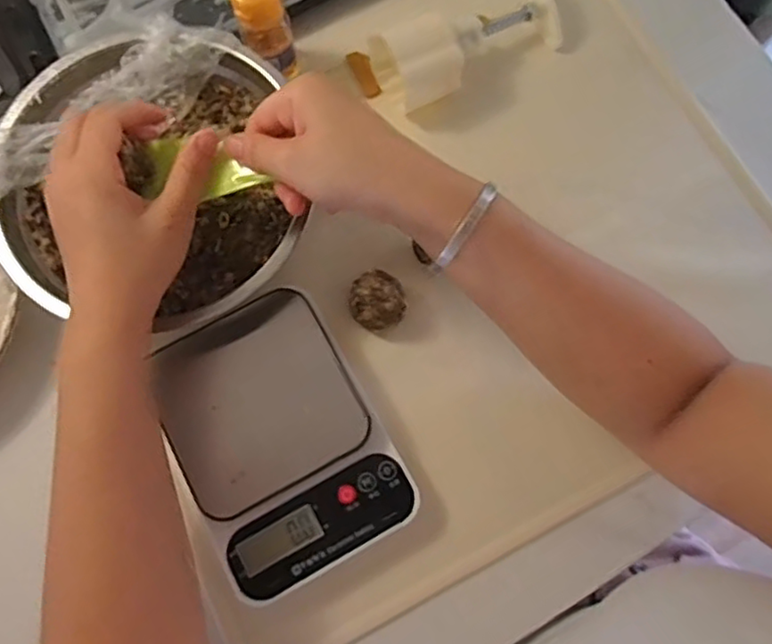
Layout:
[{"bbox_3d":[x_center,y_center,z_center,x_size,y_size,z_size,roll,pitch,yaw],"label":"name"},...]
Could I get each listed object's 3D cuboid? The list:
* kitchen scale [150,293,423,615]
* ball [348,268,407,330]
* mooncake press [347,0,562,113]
[{"bbox_3d":[-0.073,0.080,0.428,0.130,0.039,0.178,-29,78,-6],"label":"kitchen scale"},{"bbox_3d":[-0.006,-0.015,0.451,0.039,0.031,0.041,0,77,1],"label":"ball"},{"bbox_3d":[0.059,-0.220,0.493,0.164,0.058,0.077,-22,77,-5],"label":"mooncake press"}]

